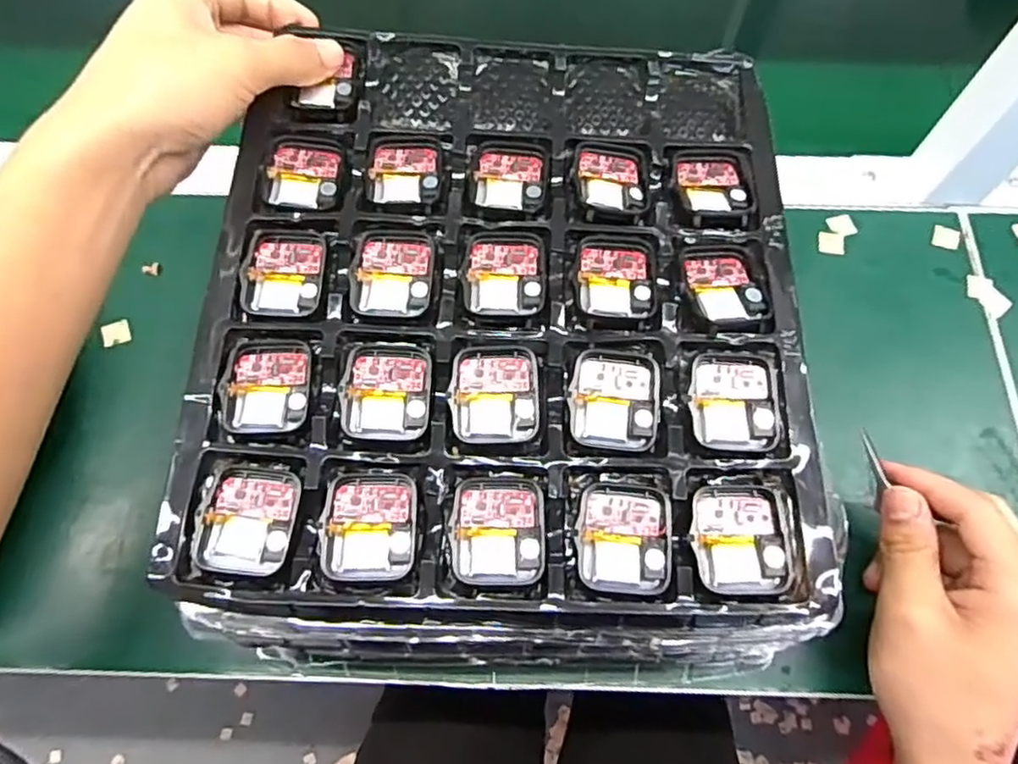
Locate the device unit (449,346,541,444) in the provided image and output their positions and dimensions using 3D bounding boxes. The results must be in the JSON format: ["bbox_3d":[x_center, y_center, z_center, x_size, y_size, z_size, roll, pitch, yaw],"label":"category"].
[{"bbox_3d":[-0.006,0.005,0.279,0.037,0.004,0.041,0,72,0],"label":"device unit"}]

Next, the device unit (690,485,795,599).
[{"bbox_3d":[0.091,0.063,0.260,0.037,0.005,0.042,1,72,0],"label":"device unit"}]

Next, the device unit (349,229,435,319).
[{"bbox_3d":[-0.053,-0.050,0.299,0.037,0.004,0.042,4,72,1],"label":"device unit"}]

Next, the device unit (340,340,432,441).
[{"bbox_3d":[-0.052,0.004,0.282,0.037,0.005,0.043,1,72,0],"label":"device unit"}]

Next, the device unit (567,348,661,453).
[{"bbox_3d":[0.045,0.006,0.278,0.037,0.004,0.043,8,72,3],"label":"device unit"}]

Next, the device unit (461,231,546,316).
[{"bbox_3d":[-0.002,-0.051,0.300,0.037,0.005,0.041,2,72,1],"label":"device unit"}]

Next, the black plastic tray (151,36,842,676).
[{"bbox_3d":[-0.002,-0.034,0.300,0.259,0.024,0.302,2,72,1],"label":"black plastic tray"}]

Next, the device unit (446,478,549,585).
[{"bbox_3d":[-0.004,0.060,0.263,0.036,0.005,0.042,-1,72,0],"label":"device unit"}]

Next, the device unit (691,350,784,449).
[{"bbox_3d":[0.096,0.008,0.279,0.035,0.006,0.041,2,72,1],"label":"device unit"}]

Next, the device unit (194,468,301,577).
[{"bbox_3d":[-0.103,0.056,0.263,0.037,0.007,0.042,3,72,1],"label":"device unit"}]

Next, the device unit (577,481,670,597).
[{"bbox_3d":[0.046,0.062,0.262,0.036,0.005,0.042,4,72,1],"label":"device unit"}]

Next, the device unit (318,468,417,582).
[{"bbox_3d":[-0.055,0.057,0.263,0.036,0.006,0.043,-1,72,0],"label":"device unit"}]

